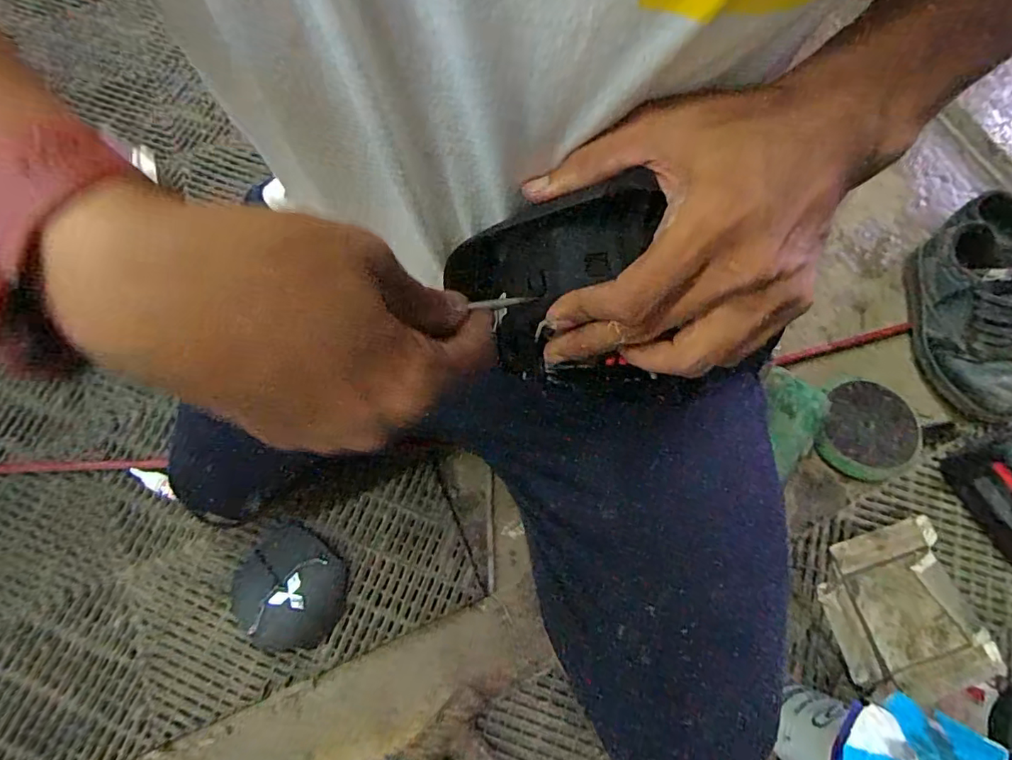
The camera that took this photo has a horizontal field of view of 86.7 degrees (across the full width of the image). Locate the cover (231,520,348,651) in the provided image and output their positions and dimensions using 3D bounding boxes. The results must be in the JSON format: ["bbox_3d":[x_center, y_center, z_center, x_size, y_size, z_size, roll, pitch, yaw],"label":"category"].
[{"bbox_3d":[-0.265,0.255,0.649,0.138,0.023,0.129,34,74,12],"label":"cover"}]

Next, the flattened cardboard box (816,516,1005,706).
[{"bbox_3d":[0.470,0.274,0.635,0.163,0.013,0.178,-16,73,-6],"label":"flattened cardboard box"}]

